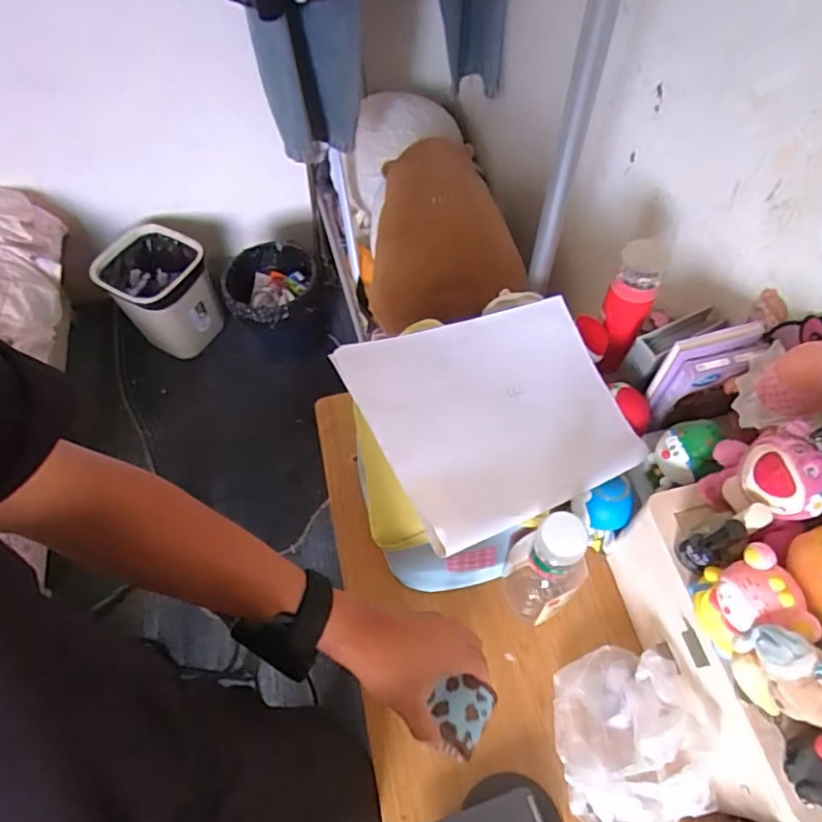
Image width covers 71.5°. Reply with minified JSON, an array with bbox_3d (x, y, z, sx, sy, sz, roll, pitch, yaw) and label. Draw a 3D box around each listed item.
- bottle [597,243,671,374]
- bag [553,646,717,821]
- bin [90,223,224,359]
[{"bbox_3d":[0.262,-0.126,0.696,0.051,0.164,0.059,26,61,16],"label":"bottle"},{"bbox_3d":[0.191,0.290,0.512,0.102,0.115,0.149,2,57,1],"label":"bag"},{"bbox_3d":[-0.724,-0.339,1.689,0.267,0.288,0.261,31,62,18],"label":"bin"}]

